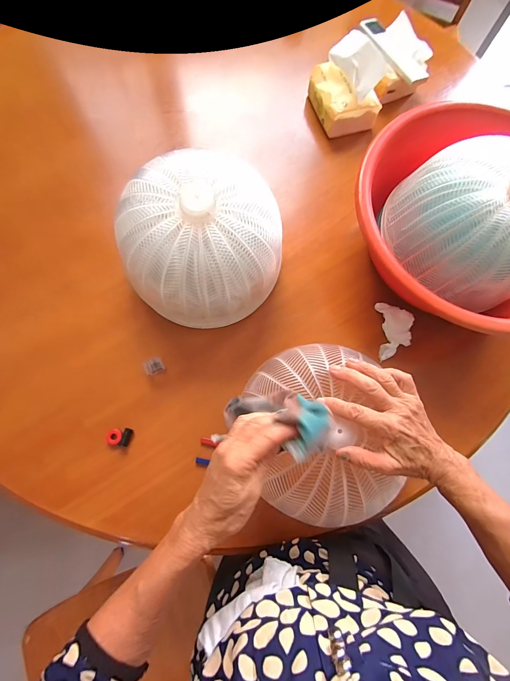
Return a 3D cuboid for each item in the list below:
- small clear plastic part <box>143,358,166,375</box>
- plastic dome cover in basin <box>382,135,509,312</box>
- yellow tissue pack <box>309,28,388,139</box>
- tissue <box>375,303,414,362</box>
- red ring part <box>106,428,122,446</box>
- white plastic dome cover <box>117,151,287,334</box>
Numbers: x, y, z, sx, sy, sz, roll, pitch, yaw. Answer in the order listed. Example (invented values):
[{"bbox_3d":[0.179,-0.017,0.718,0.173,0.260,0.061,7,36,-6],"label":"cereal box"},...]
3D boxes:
[{"bbox_3d":[-0.156,0.040,0.467,0.027,0.023,0.019,-24,78,-7],"label":"small clear plastic part"},{"bbox_3d":[0.312,-0.171,0.423,0.226,0.108,0.202,36,78,6],"label":"plastic dome cover in basin"},{"bbox_3d":[0.168,-0.471,0.553,0.095,0.093,0.130,-20,78,-6],"label":"yellow tissue pack"},{"bbox_3d":[0.224,-0.018,0.481,0.043,0.032,0.090,-1,77,-2],"label":"tissue"},{"bbox_3d":[-0.209,0.142,0.446,0.022,0.004,0.022,0,77,-2],"label":"red ring part"},{"bbox_3d":[-0.067,-0.139,0.434,0.218,0.135,0.212,6,76,0],"label":"white plastic dome cover"}]

